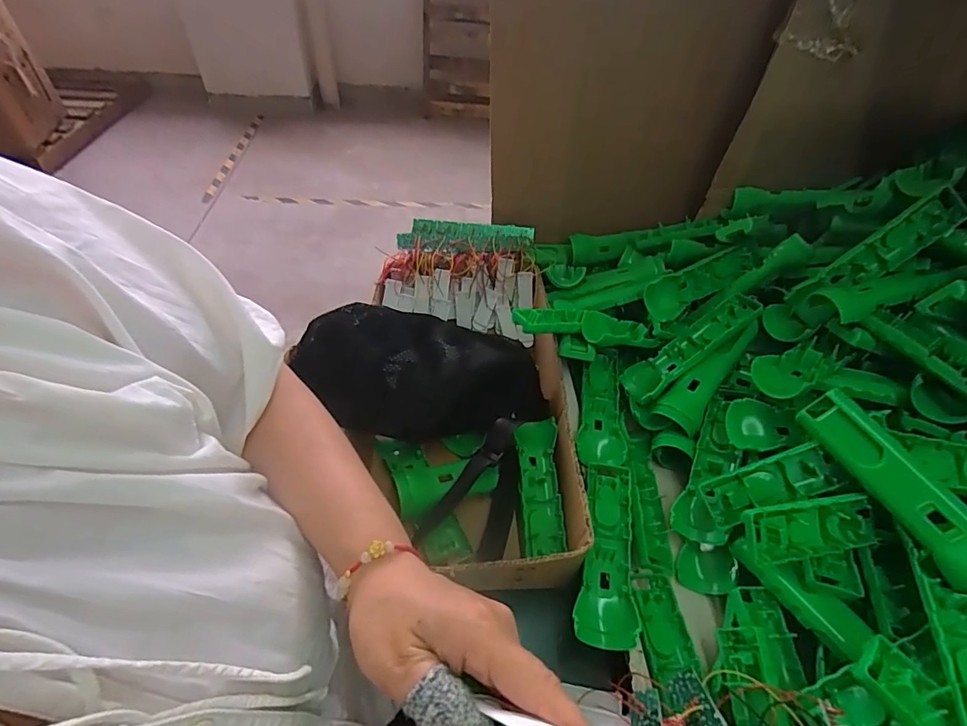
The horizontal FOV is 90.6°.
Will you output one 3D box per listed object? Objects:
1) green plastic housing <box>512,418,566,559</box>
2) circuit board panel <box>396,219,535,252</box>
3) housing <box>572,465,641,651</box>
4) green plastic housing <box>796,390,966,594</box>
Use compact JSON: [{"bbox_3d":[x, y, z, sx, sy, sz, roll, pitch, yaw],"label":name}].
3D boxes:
[{"bbox_3d":[0.057,0.123,0.494,0.045,0.038,0.141,1,47,-3],"label":"green plastic housing"},{"bbox_3d":[-0.024,-0.179,0.681,0.189,0.013,0.047,1,67,-4],"label":"circuit board panel"},{"bbox_3d":[0.115,0.171,0.443,0.049,0.025,0.163,11,47,7],"label":"housing"},{"bbox_3d":[0.324,0.090,0.365,0.038,0.039,0.161,-15,50,-17],"label":"green plastic housing"}]

